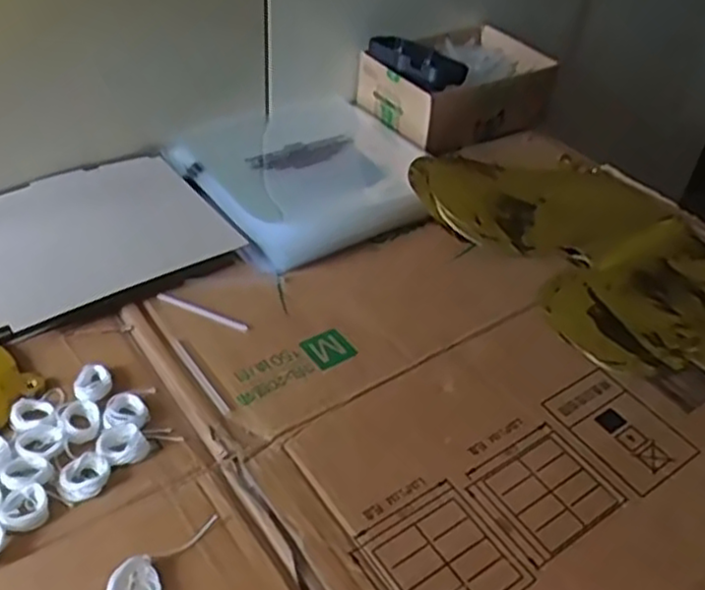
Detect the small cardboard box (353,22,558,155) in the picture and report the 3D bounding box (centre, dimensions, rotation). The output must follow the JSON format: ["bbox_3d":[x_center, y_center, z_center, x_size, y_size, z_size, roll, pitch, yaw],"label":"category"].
[{"bbox_3d":[0.118,-0.238,0.818,0.192,0.066,0.140,-22,50,-28],"label":"small cardboard box"}]

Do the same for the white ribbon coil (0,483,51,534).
[{"bbox_3d":[-0.191,0.124,0.425,0.027,0.008,0.028,3,43,-3],"label":"white ribbon coil"}]

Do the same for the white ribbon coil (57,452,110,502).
[{"bbox_3d":[-0.163,0.111,0.444,0.030,0.006,0.027,-21,49,-27],"label":"white ribbon coil"}]

